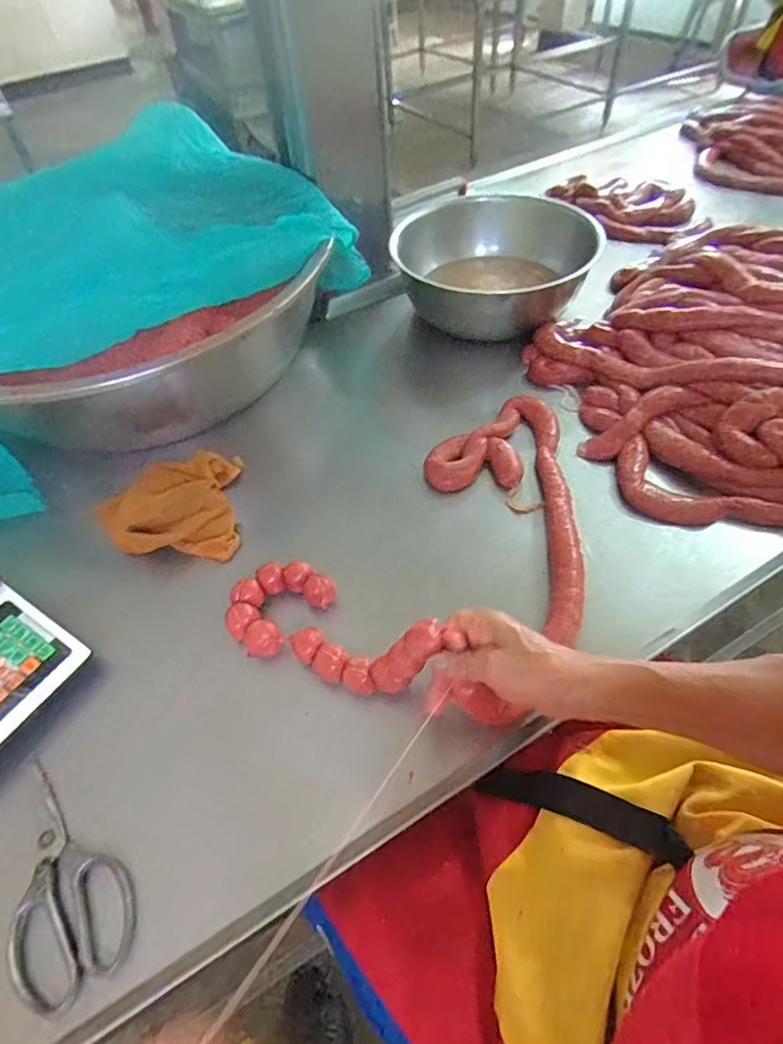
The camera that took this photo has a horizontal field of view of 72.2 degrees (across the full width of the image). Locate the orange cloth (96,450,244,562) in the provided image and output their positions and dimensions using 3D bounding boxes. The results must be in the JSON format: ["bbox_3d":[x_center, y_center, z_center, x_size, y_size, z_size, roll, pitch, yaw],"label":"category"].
[{"bbox_3d":[-0.281,-0.040,0.697,0.187,0.051,0.182,2,52,7],"label":"orange cloth"}]

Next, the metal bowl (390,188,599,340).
[{"bbox_3d":[0.157,-0.439,0.932,0.317,0.122,0.317,-3,52,3],"label":"metal bowl"}]

